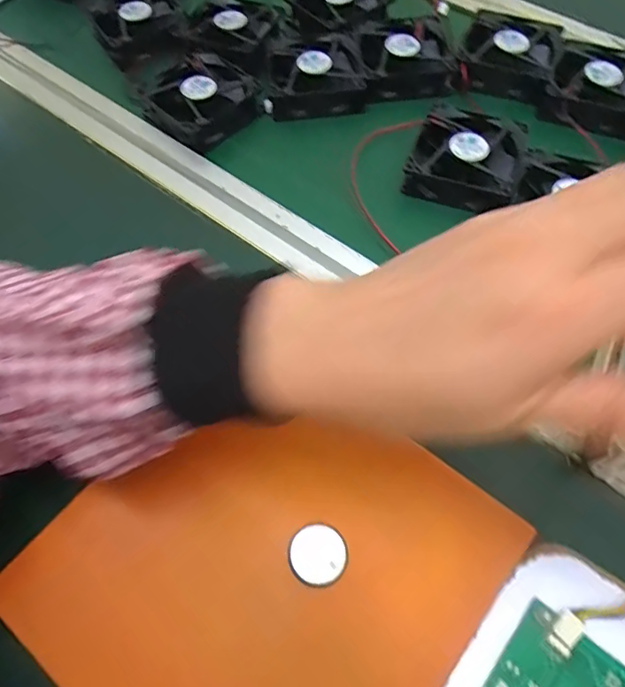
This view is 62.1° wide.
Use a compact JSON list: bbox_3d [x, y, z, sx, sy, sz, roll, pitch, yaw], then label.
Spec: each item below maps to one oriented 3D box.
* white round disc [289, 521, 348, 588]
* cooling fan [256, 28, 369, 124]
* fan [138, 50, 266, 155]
[{"bbox_3d":[0.003,0.107,0.264,0.029,0.004,0.029,-39,67,-16],"label":"white round disc"},{"bbox_3d":[-0.001,-0.235,0.457,0.085,0.028,0.080,-10,62,-3],"label":"cooling fan"},{"bbox_3d":[-0.096,-0.212,0.448,0.083,0.027,0.081,39,70,20],"label":"fan"}]

